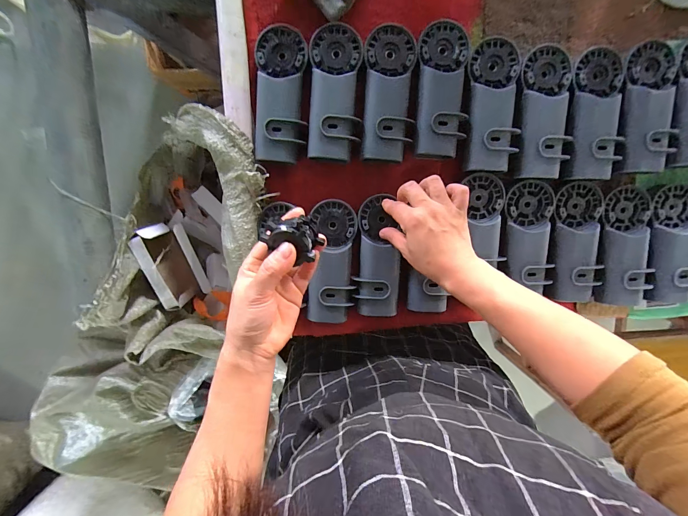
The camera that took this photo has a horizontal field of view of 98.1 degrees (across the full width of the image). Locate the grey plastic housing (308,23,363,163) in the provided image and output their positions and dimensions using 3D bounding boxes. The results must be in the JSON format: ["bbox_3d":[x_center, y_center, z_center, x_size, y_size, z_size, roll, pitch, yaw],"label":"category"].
[{"bbox_3d":[-0.012,-0.204,0.367,0.062,0.021,0.161,1,99,-2],"label":"grey plastic housing"}]

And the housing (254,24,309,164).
[{"bbox_3d":[-0.080,-0.204,0.368,0.061,0.021,0.160,2,99,-2],"label":"housing"}]

